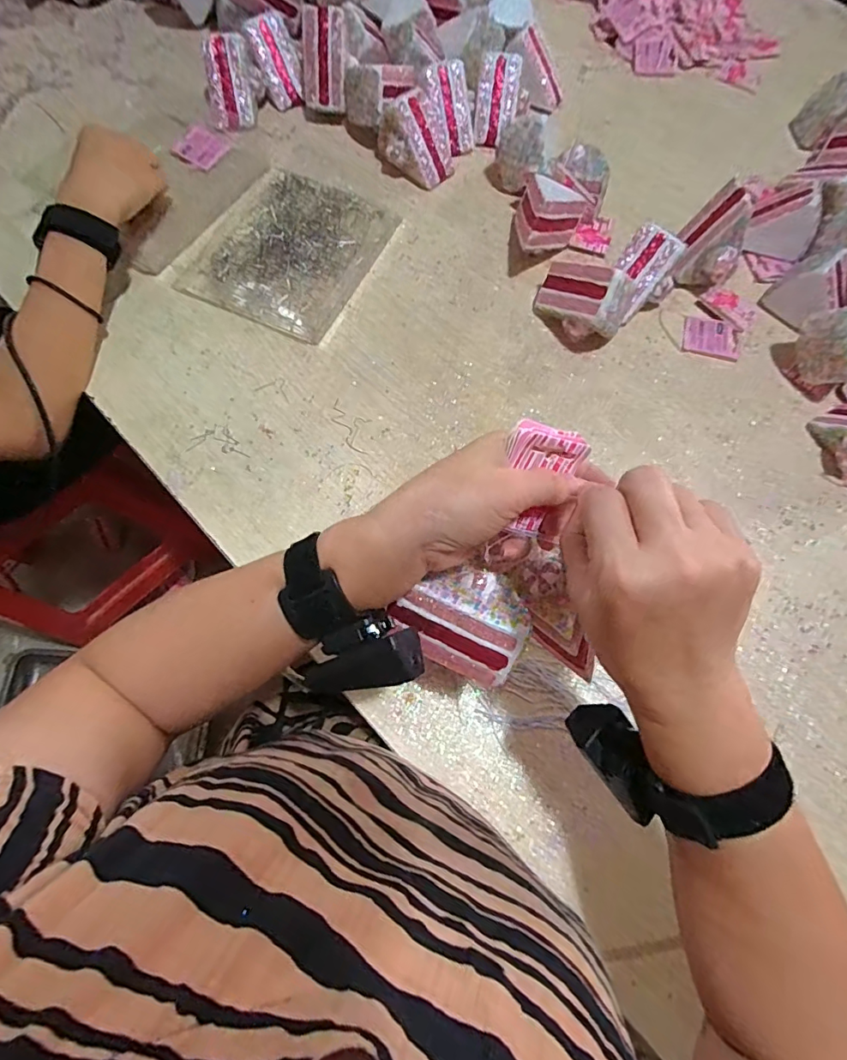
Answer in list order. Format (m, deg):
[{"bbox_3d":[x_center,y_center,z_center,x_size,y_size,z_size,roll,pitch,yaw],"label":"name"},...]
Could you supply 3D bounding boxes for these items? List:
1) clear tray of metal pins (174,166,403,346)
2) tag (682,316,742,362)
[{"bbox_3d":[-0.146,-0.314,0.549,0.174,0.012,0.206,25,73,7],"label":"clear tray of metal pins"},{"bbox_3d":[0.311,-0.207,0.527,0.060,0.004,0.046,13,72,3],"label":"tag"}]

